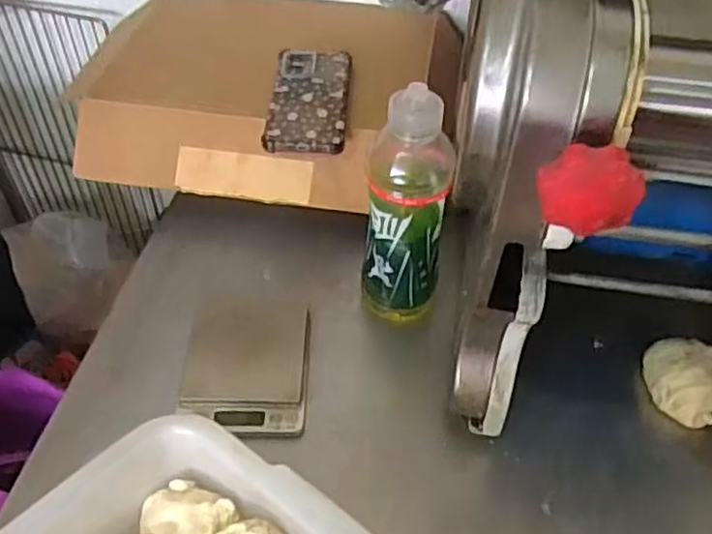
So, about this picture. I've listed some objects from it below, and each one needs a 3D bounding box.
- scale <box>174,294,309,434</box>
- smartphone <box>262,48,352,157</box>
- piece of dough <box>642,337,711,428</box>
[{"bbox_3d":[-0.094,0.081,0.608,0.103,0.016,0.142,1,48,-1],"label":"scale"},{"bbox_3d":[-0.047,-0.173,0.715,0.079,0.012,0.166,3,48,1],"label":"smartphone"},{"bbox_3d":[0.277,0.095,0.588,0.068,0.042,0.066,1,48,-1],"label":"piece of dough"}]

